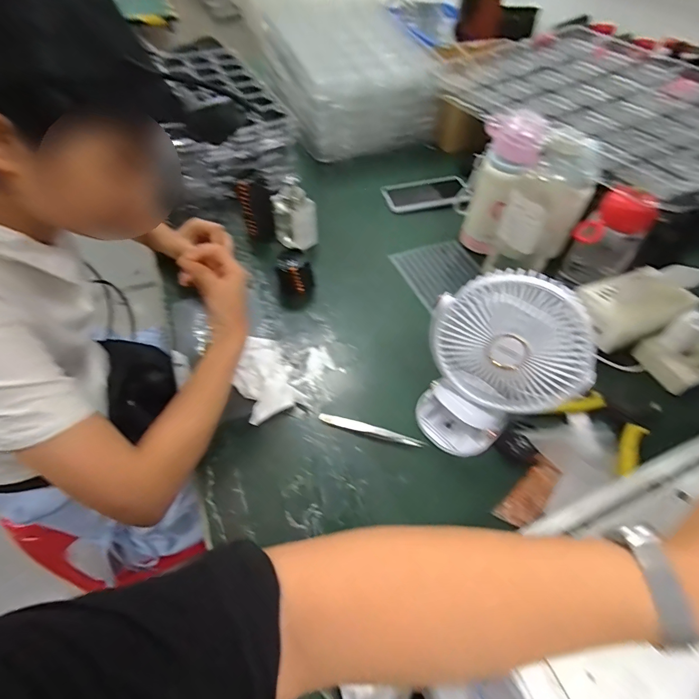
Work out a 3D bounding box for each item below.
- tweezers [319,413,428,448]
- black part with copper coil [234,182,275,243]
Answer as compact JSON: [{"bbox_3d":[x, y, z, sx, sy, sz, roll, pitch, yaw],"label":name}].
[{"bbox_3d":[0.026,0.098,0.493,0.129,0.010,0.013,14,52,12],"label":"tweezers"},{"bbox_3d":[-0.160,-0.238,0.701,0.054,0.106,0.024,4,51,4],"label":"black part with copper coil"}]

